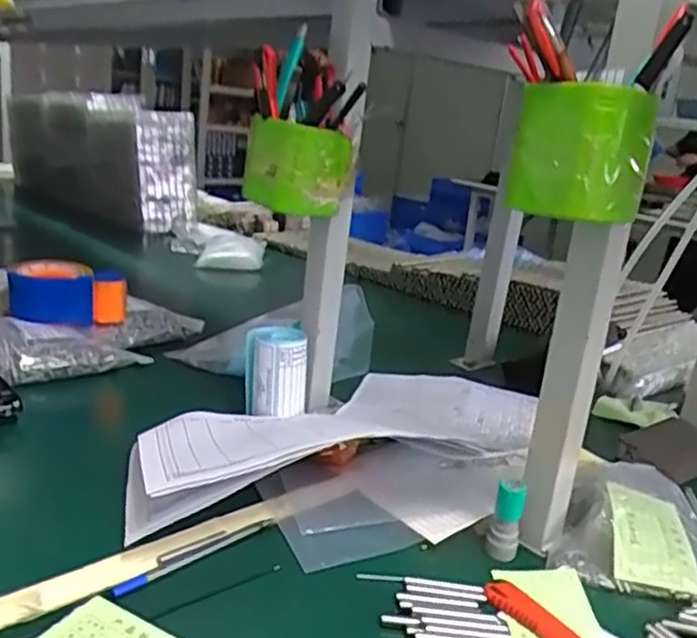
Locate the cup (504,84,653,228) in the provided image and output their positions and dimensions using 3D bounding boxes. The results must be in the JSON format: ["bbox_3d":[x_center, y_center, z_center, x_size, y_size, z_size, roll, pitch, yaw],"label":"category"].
[{"bbox_3d":[0.150,-0.108,0.452,0.084,0.080,0.074,14,18,23],"label":"cup"}]

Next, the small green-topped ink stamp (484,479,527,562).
[{"bbox_3d":[0.126,0.155,0.550,0.025,0.059,0.019,11,17,13],"label":"small green-topped ink stamp"}]

